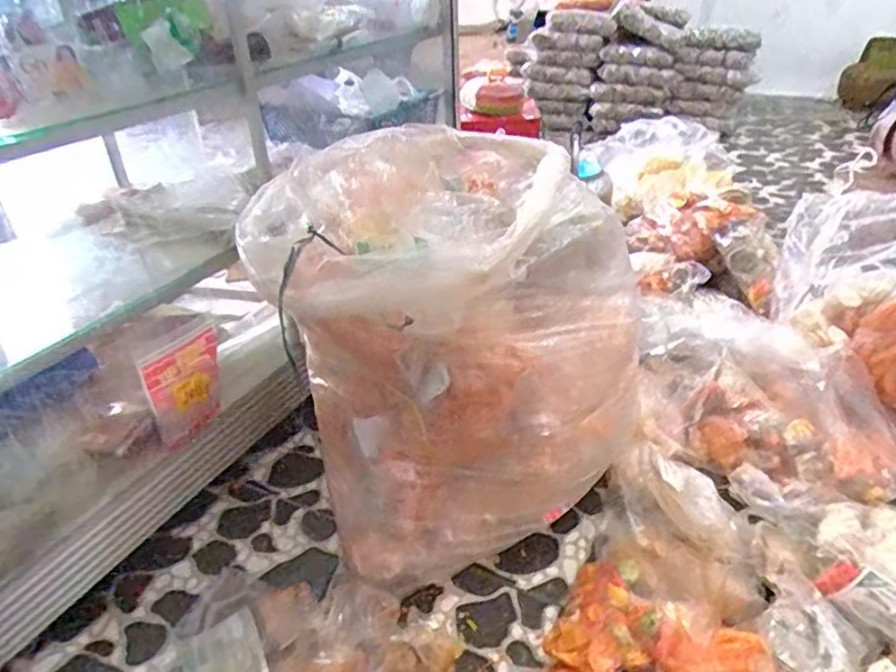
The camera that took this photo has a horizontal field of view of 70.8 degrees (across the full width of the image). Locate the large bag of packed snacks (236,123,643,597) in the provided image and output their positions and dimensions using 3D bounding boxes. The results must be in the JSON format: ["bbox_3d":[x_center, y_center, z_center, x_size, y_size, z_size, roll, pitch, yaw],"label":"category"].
[{"bbox_3d":[-0.025,0.003,0.866,0.407,0.461,0.400,-17,35,-21],"label":"large bag of packed snacks"}]

